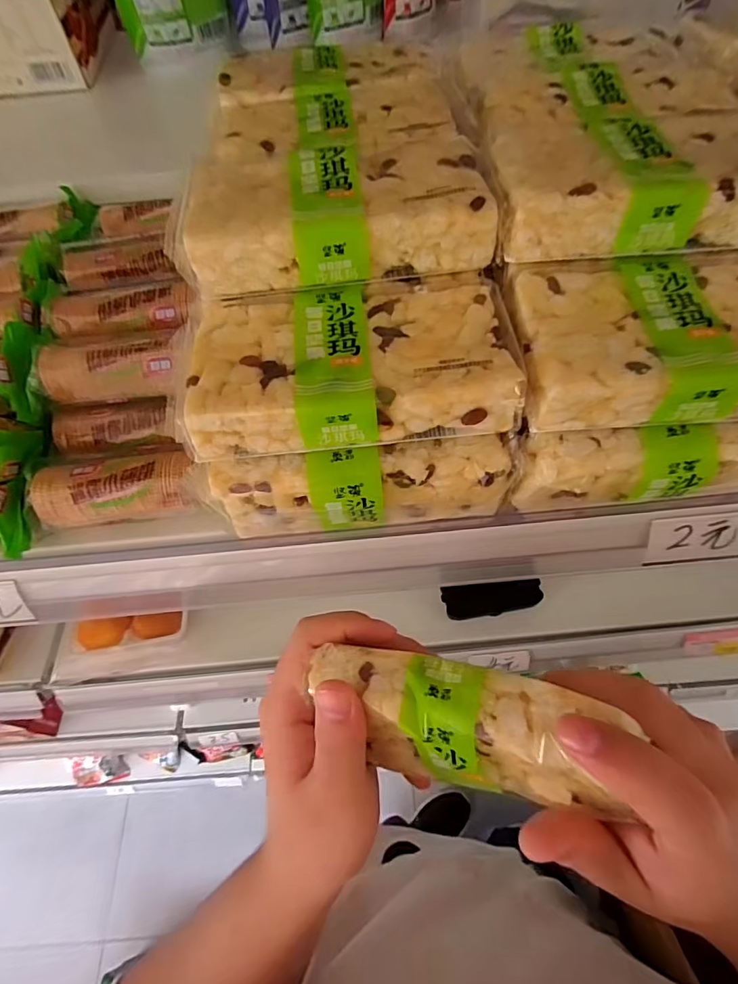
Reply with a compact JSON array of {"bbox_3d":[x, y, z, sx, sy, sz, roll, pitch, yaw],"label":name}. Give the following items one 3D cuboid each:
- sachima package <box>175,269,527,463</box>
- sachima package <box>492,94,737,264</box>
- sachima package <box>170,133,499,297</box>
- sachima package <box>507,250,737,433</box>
[{"bbox_3d":[-0.010,-0.065,0.242,0.151,0.029,0.088,-5,57,1],"label":"sachima package"},{"bbox_3d":[0.138,-0.173,0.260,0.150,0.030,0.112,-3,57,1],"label":"sachima package"},{"bbox_3d":[-0.017,-0.158,0.264,0.152,0.033,0.114,-4,57,1],"label":"sachima package"},{"bbox_3d":[0.150,-0.076,0.237,0.156,0.029,0.087,-3,57,2],"label":"sachima package"}]

